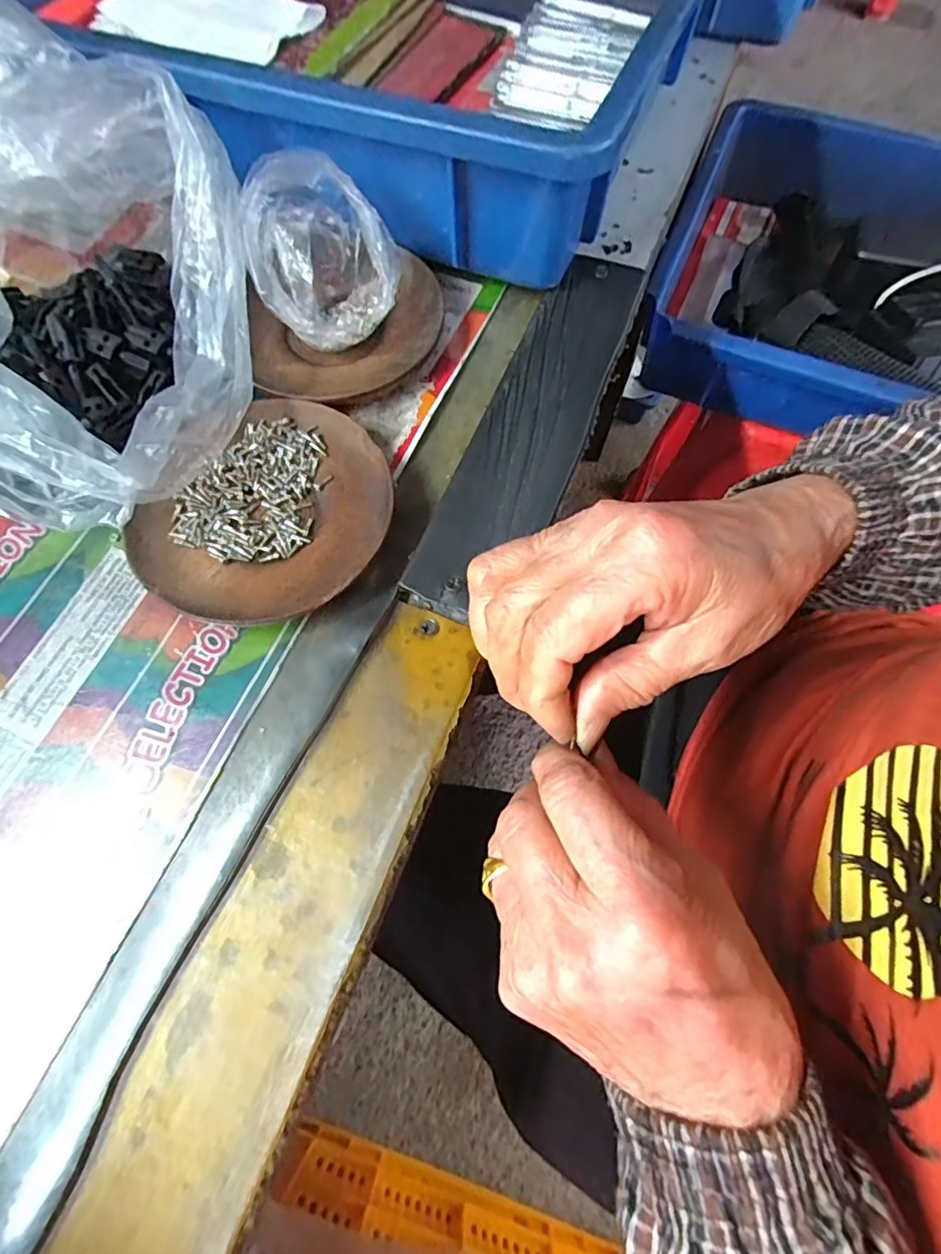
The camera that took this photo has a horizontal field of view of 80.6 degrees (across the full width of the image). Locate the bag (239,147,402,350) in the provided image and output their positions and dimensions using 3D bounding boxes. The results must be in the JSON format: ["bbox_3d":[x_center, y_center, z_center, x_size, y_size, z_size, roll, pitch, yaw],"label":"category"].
[{"bbox_3d":[-0.072,-0.183,0.273,0.072,0.052,0.074,-19,70,-7],"label":"bag"}]

